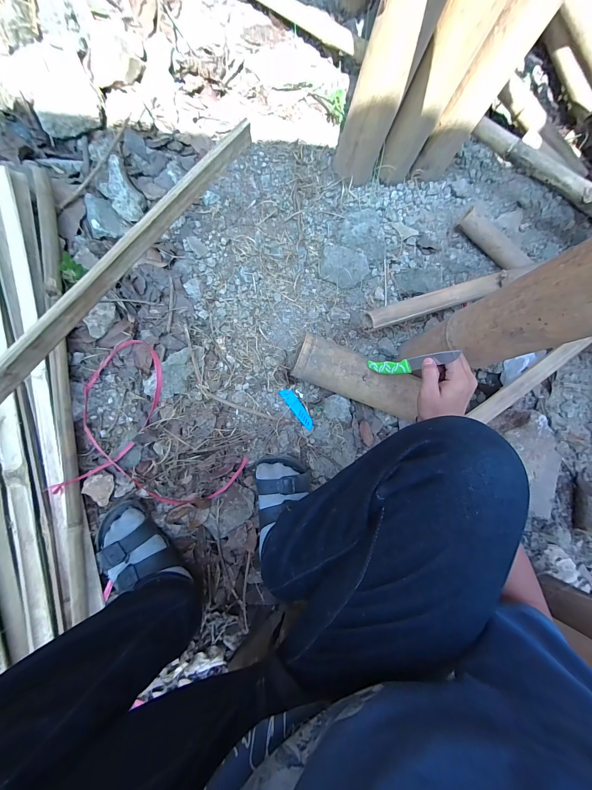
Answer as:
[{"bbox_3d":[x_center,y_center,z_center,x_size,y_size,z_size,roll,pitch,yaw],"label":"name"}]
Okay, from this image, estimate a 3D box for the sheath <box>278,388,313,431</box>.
[{"bbox_3d":[0.004,0.028,0.613,0.027,0.015,0.098,-36,91,-12],"label":"sheath"}]

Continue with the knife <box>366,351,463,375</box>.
[{"bbox_3d":[0.178,-0.050,0.484,0.009,0.168,0.028,-3,89,-30],"label":"knife"}]

